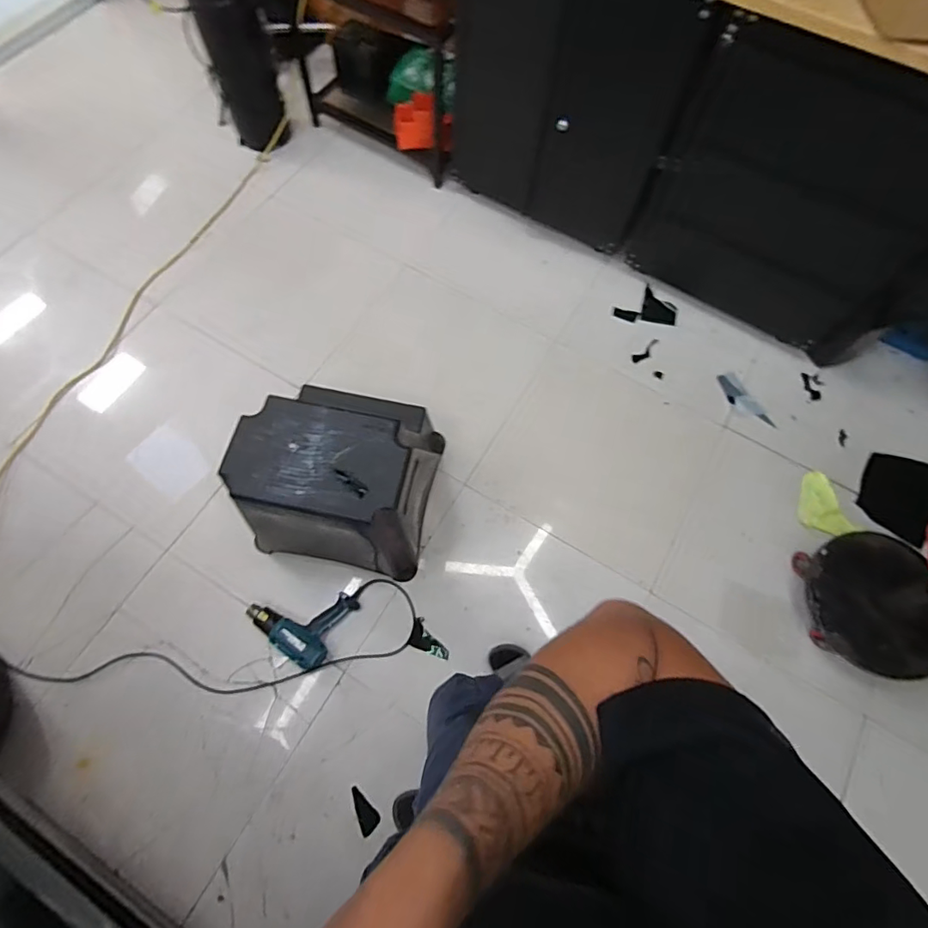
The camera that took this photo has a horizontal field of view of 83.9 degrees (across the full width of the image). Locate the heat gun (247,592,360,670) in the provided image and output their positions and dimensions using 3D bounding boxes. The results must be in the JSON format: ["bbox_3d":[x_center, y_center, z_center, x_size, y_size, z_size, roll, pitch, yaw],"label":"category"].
[{"bbox_3d":[-0.419,0.383,1.318,0.227,0.076,0.197,28,69,9],"label":"heat gun"}]

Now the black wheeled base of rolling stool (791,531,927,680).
[{"bbox_3d":[1.074,0.365,1.356,0.315,0.144,0.333,1,67,-2],"label":"black wheeled base of rolling stool"}]

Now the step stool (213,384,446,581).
[{"bbox_3d":[-0.304,0.007,1.309,0.423,0.384,0.414,12,67,2],"label":"step stool"}]

